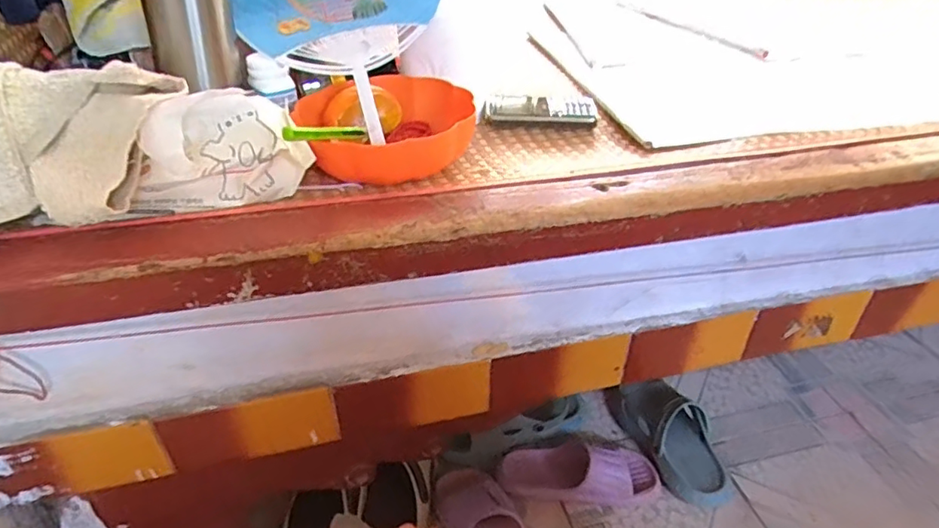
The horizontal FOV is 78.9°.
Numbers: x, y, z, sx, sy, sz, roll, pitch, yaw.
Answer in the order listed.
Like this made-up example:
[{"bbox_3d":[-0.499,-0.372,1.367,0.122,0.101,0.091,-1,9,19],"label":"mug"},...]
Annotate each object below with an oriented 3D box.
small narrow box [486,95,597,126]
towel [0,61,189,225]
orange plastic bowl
[{"bbox_3d":[0.081,-0.173,0.648,0.121,0.026,0.061,1,36,0],"label":"small narrow box"},{"bbox_3d":[-0.317,-0.099,0.444,0.177,0.076,0.164,-6,36,-10],"label":"towel"},{"bbox_3d":[-0.086,-0.140,0.574,0.176,0.051,0.176,1,36,0],"label":"orange plastic bowl"}]

